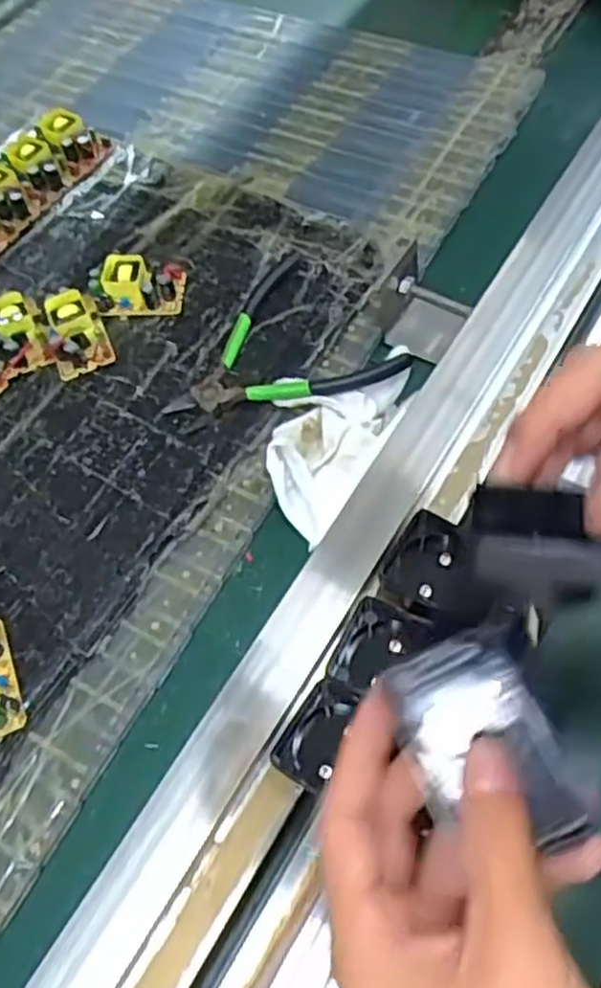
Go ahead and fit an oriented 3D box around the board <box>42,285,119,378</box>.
[{"bbox_3d":[-0.149,-0.106,0.498,0.040,0.028,0.052,-22,62,-9],"label":"board"}]

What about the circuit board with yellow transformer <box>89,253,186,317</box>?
[{"bbox_3d":[-0.111,-0.144,0.518,0.060,0.023,0.037,-2,61,2],"label":"circuit board with yellow transformer"}]

